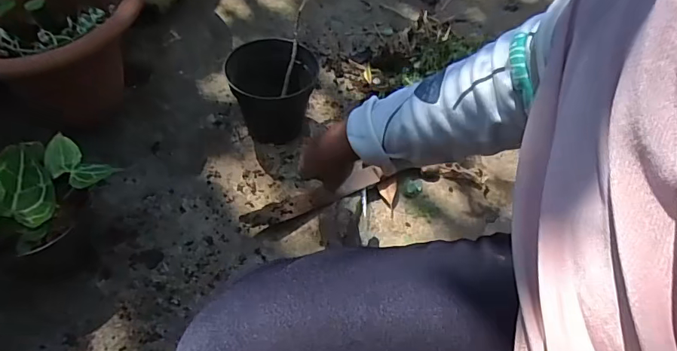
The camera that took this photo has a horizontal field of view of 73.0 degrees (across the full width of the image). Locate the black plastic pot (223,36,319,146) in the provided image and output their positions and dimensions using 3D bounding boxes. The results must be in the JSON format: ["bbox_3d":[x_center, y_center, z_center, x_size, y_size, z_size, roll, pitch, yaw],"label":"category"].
[{"bbox_3d":[-0.109,-0.128,0.744,0.134,0.125,0.134,3,53,-4],"label":"black plastic pot"}]

